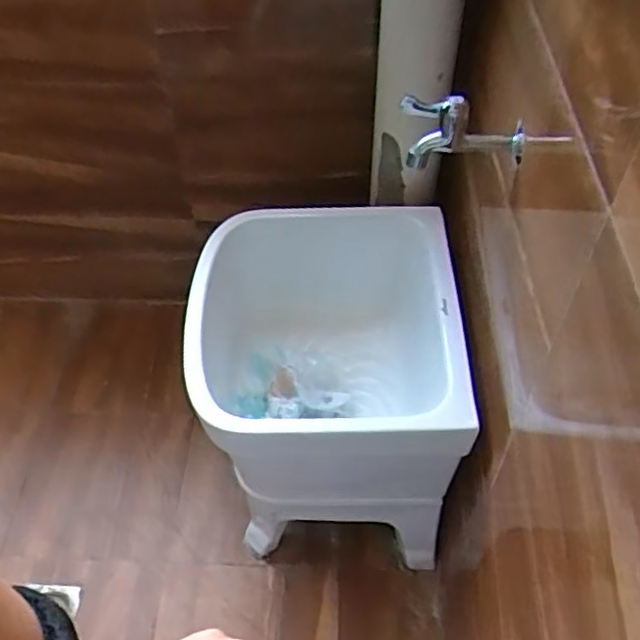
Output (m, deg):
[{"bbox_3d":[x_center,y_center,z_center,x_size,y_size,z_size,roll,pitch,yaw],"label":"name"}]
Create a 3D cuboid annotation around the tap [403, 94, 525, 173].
[{"bbox_3d":[0.159,-0.214,0.728,0.135,0.073,0.086,6,50,5],"label":"tap"}]

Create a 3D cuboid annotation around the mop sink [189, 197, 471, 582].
[{"bbox_3d":[0.012,0.111,1.072,0.393,0.420,0.412,-2,50,-1],"label":"mop sink"}]

